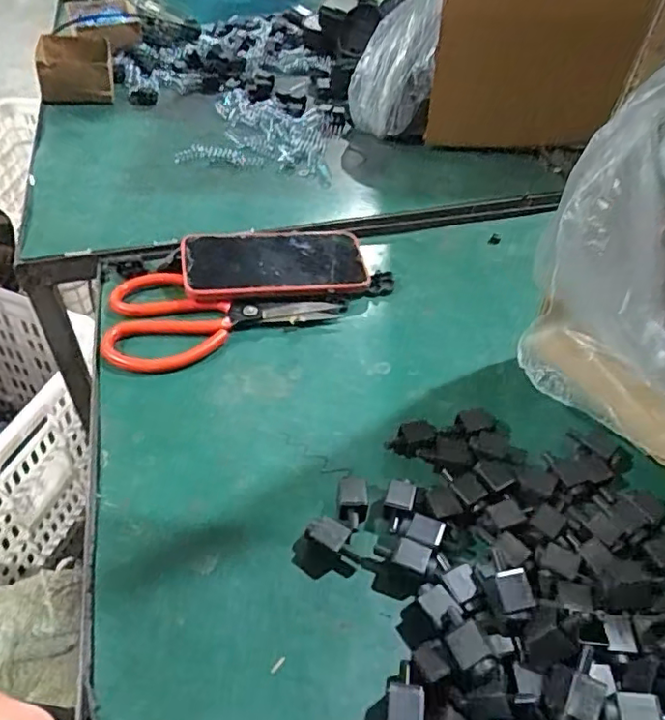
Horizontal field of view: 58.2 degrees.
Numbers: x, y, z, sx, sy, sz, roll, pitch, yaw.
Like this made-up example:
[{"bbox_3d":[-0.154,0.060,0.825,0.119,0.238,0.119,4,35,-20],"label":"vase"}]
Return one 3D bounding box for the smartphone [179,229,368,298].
[{"bbox_3d":[-0.053,-0.090,0.534,0.157,0.010,0.086,-7,53,-12],"label":"smartphone"}]

